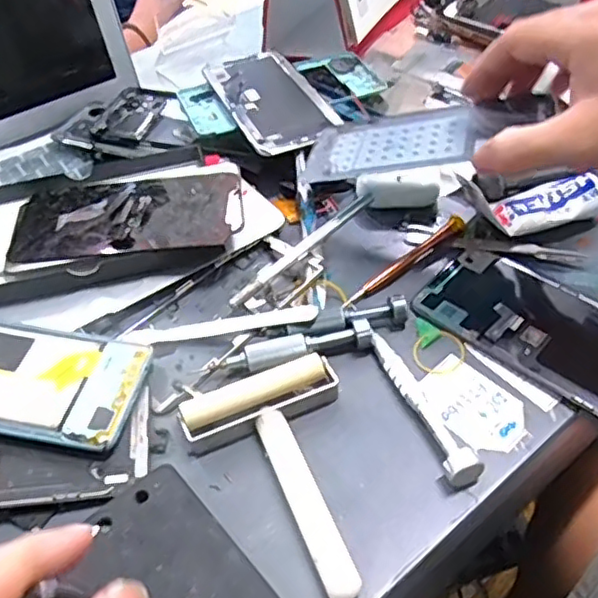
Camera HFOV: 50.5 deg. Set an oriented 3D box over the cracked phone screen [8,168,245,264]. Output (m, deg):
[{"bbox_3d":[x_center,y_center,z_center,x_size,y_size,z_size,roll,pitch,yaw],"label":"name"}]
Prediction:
[{"bbox_3d":[-0.114,-0.057,0.420,0.152,0.008,0.071,-4,52,6],"label":"cracked phone screen"}]

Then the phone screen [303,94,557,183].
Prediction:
[{"bbox_3d":[0.078,-0.106,0.404,0.150,0.006,0.068,-9,44,17],"label":"phone screen"}]

